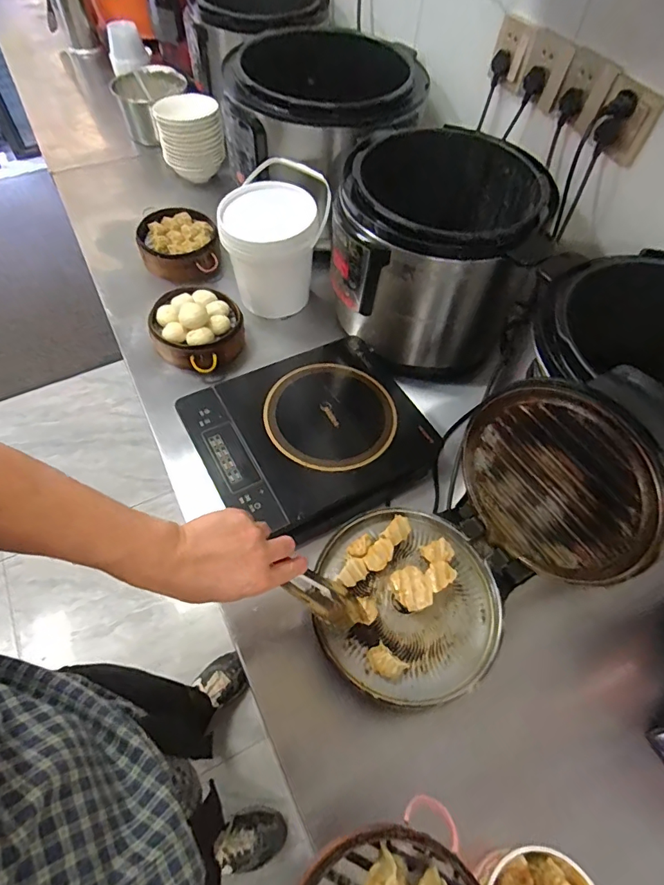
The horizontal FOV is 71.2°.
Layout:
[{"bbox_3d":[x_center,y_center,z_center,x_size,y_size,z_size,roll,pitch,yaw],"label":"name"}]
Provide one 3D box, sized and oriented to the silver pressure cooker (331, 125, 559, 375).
[{"bbox_3d":[0.172,-0.343,0.847,0.327,0.268,0.317,9,58,3],"label":"silver pressure cooker"}]

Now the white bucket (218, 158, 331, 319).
[{"bbox_3d":[-0.117,-0.391,0.926,0.179,0.188,0.214,2,58,-2],"label":"white bucket"}]

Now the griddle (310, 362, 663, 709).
[{"bbox_3d":[0.164,0.107,0.527,0.366,0.273,0.232,-27,63,-19],"label":"griddle"}]

